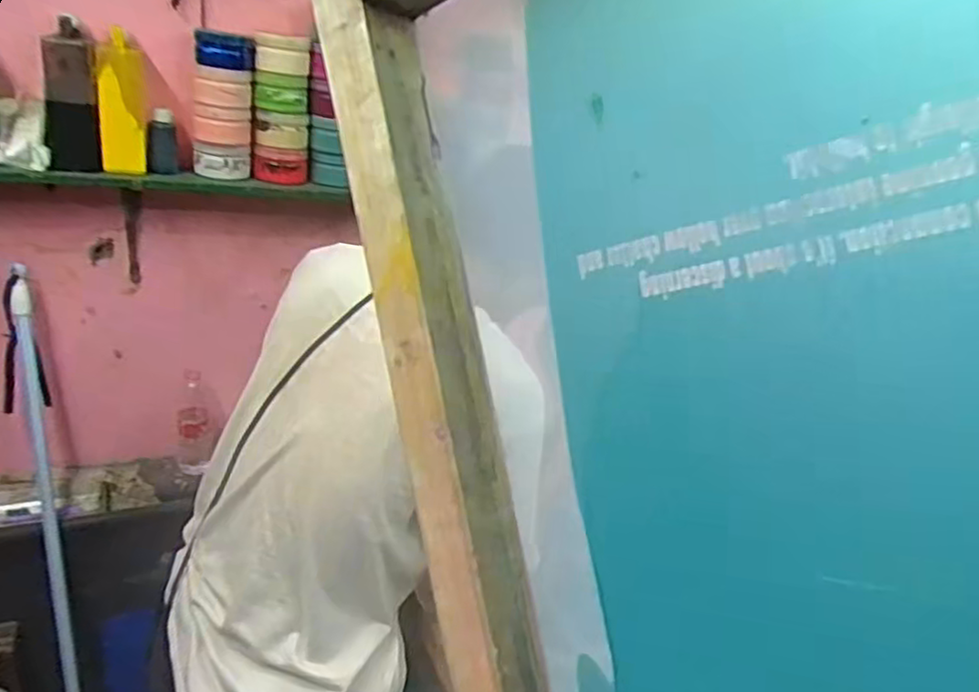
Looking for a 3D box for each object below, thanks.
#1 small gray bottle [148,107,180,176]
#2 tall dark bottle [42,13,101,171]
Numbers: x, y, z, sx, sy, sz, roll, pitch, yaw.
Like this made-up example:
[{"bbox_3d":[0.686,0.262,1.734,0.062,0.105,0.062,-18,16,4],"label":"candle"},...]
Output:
[{"bbox_3d":[-0.514,-0.325,1.102,0.044,0.077,0.054,-3,28,-20],"label":"small gray bottle"},{"bbox_3d":[-0.606,-0.359,1.008,0.072,0.197,0.056,-9,30,-29],"label":"tall dark bottle"}]

